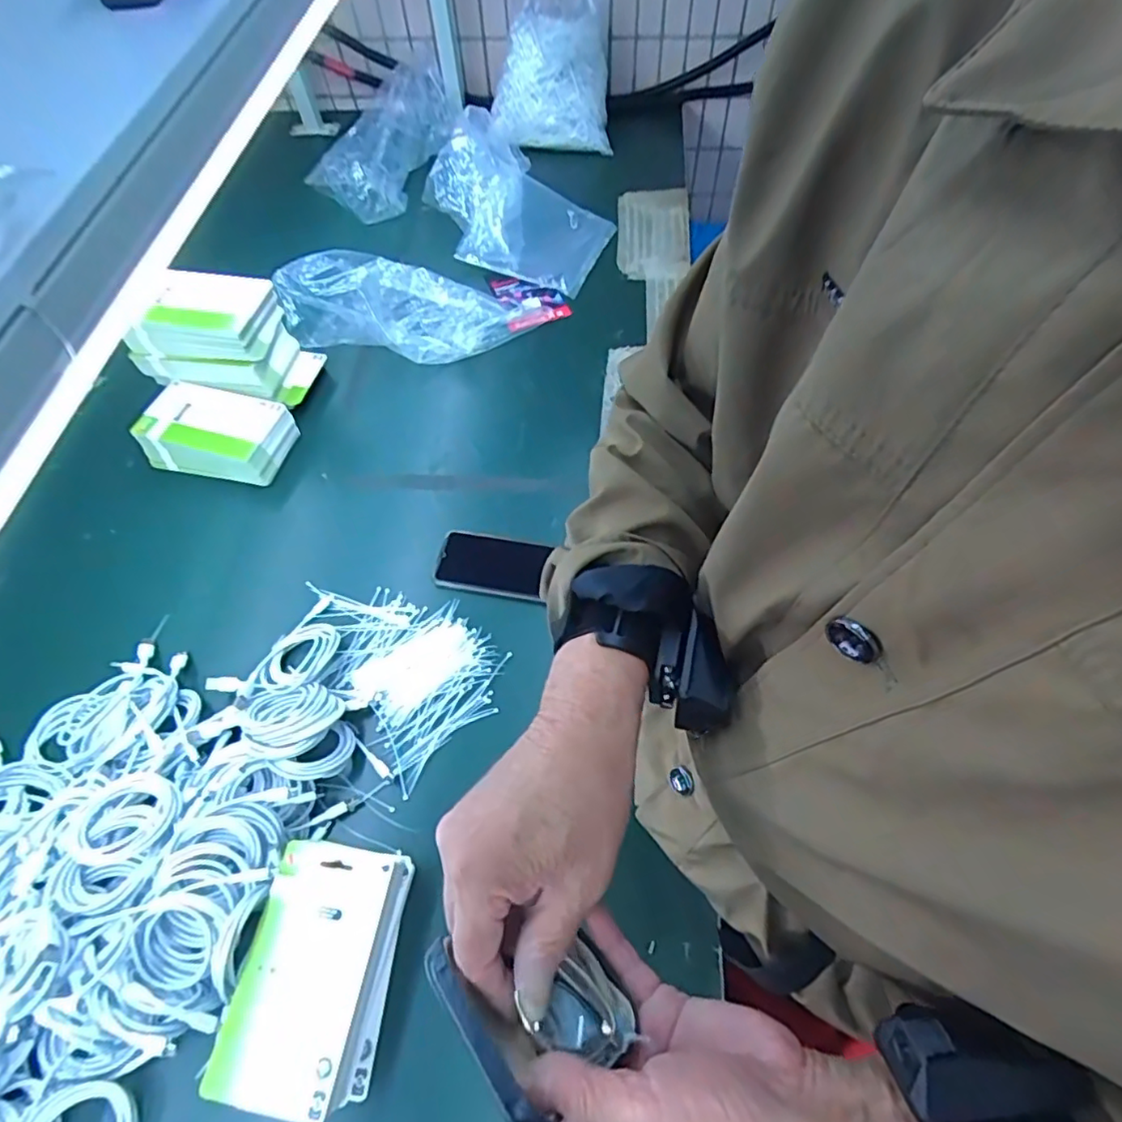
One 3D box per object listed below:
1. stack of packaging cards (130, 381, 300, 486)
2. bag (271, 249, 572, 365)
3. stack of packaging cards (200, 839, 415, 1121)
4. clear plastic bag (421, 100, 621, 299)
[{"bbox_3d":[-0.471,-0.179,0.841,0.182,0.066,0.108,9,60,8],"label":"stack of packaging cards"},{"bbox_3d":[-0.202,-0.391,0.949,0.423,0.087,0.160,-2,58,-14],"label":"bag"},{"bbox_3d":[-0.207,0.347,0.524,0.109,0.054,0.183,5,60,6],"label":"stack of packaging cards"},{"bbox_3d":[-0.086,-0.618,1.049,0.237,0.100,0.390,-37,64,-18],"label":"clear plastic bag"}]

